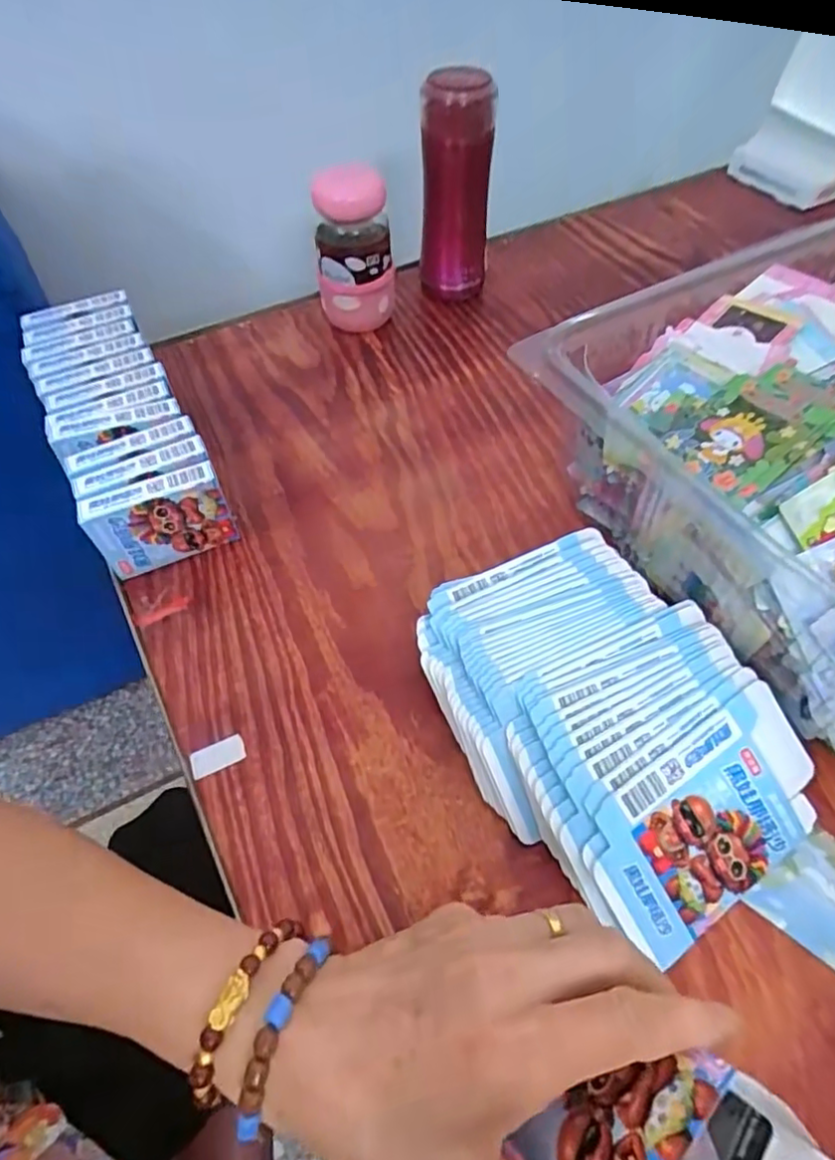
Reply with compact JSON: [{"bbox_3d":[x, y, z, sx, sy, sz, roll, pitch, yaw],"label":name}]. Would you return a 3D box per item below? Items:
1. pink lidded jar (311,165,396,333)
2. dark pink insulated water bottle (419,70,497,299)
[{"bbox_3d":[-0.060,-0.317,0.581,0.071,0.143,0.072,-1,54,1],"label":"pink lidded jar"},{"bbox_3d":[0.037,-0.351,0.574,0.065,0.188,0.059,-3,54,-1],"label":"dark pink insulated water bottle"}]

